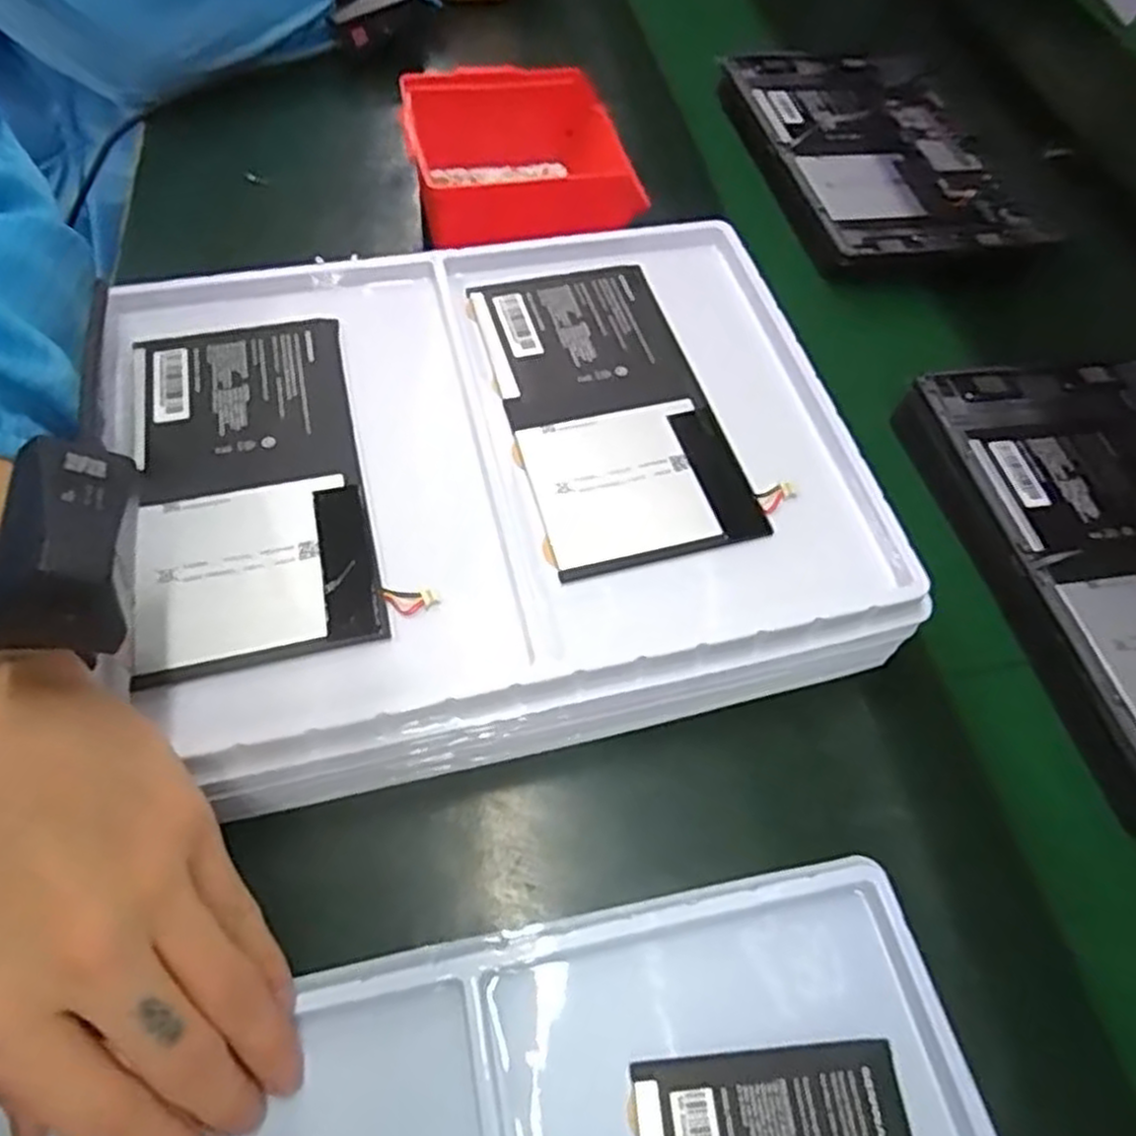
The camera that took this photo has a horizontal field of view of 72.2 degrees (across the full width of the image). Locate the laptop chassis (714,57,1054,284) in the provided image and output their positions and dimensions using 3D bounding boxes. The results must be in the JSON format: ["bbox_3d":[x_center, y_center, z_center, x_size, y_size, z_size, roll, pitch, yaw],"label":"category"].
[{"bbox_3d":[0.228,-0.311,0.580,0.169,0.023,0.253,-8,59,-9],"label":"laptop chassis"}]

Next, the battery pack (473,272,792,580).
[{"bbox_3d":[0.018,-0.076,0.359,0.095,0.005,0.170,-13,60,-11],"label":"battery pack"}]

